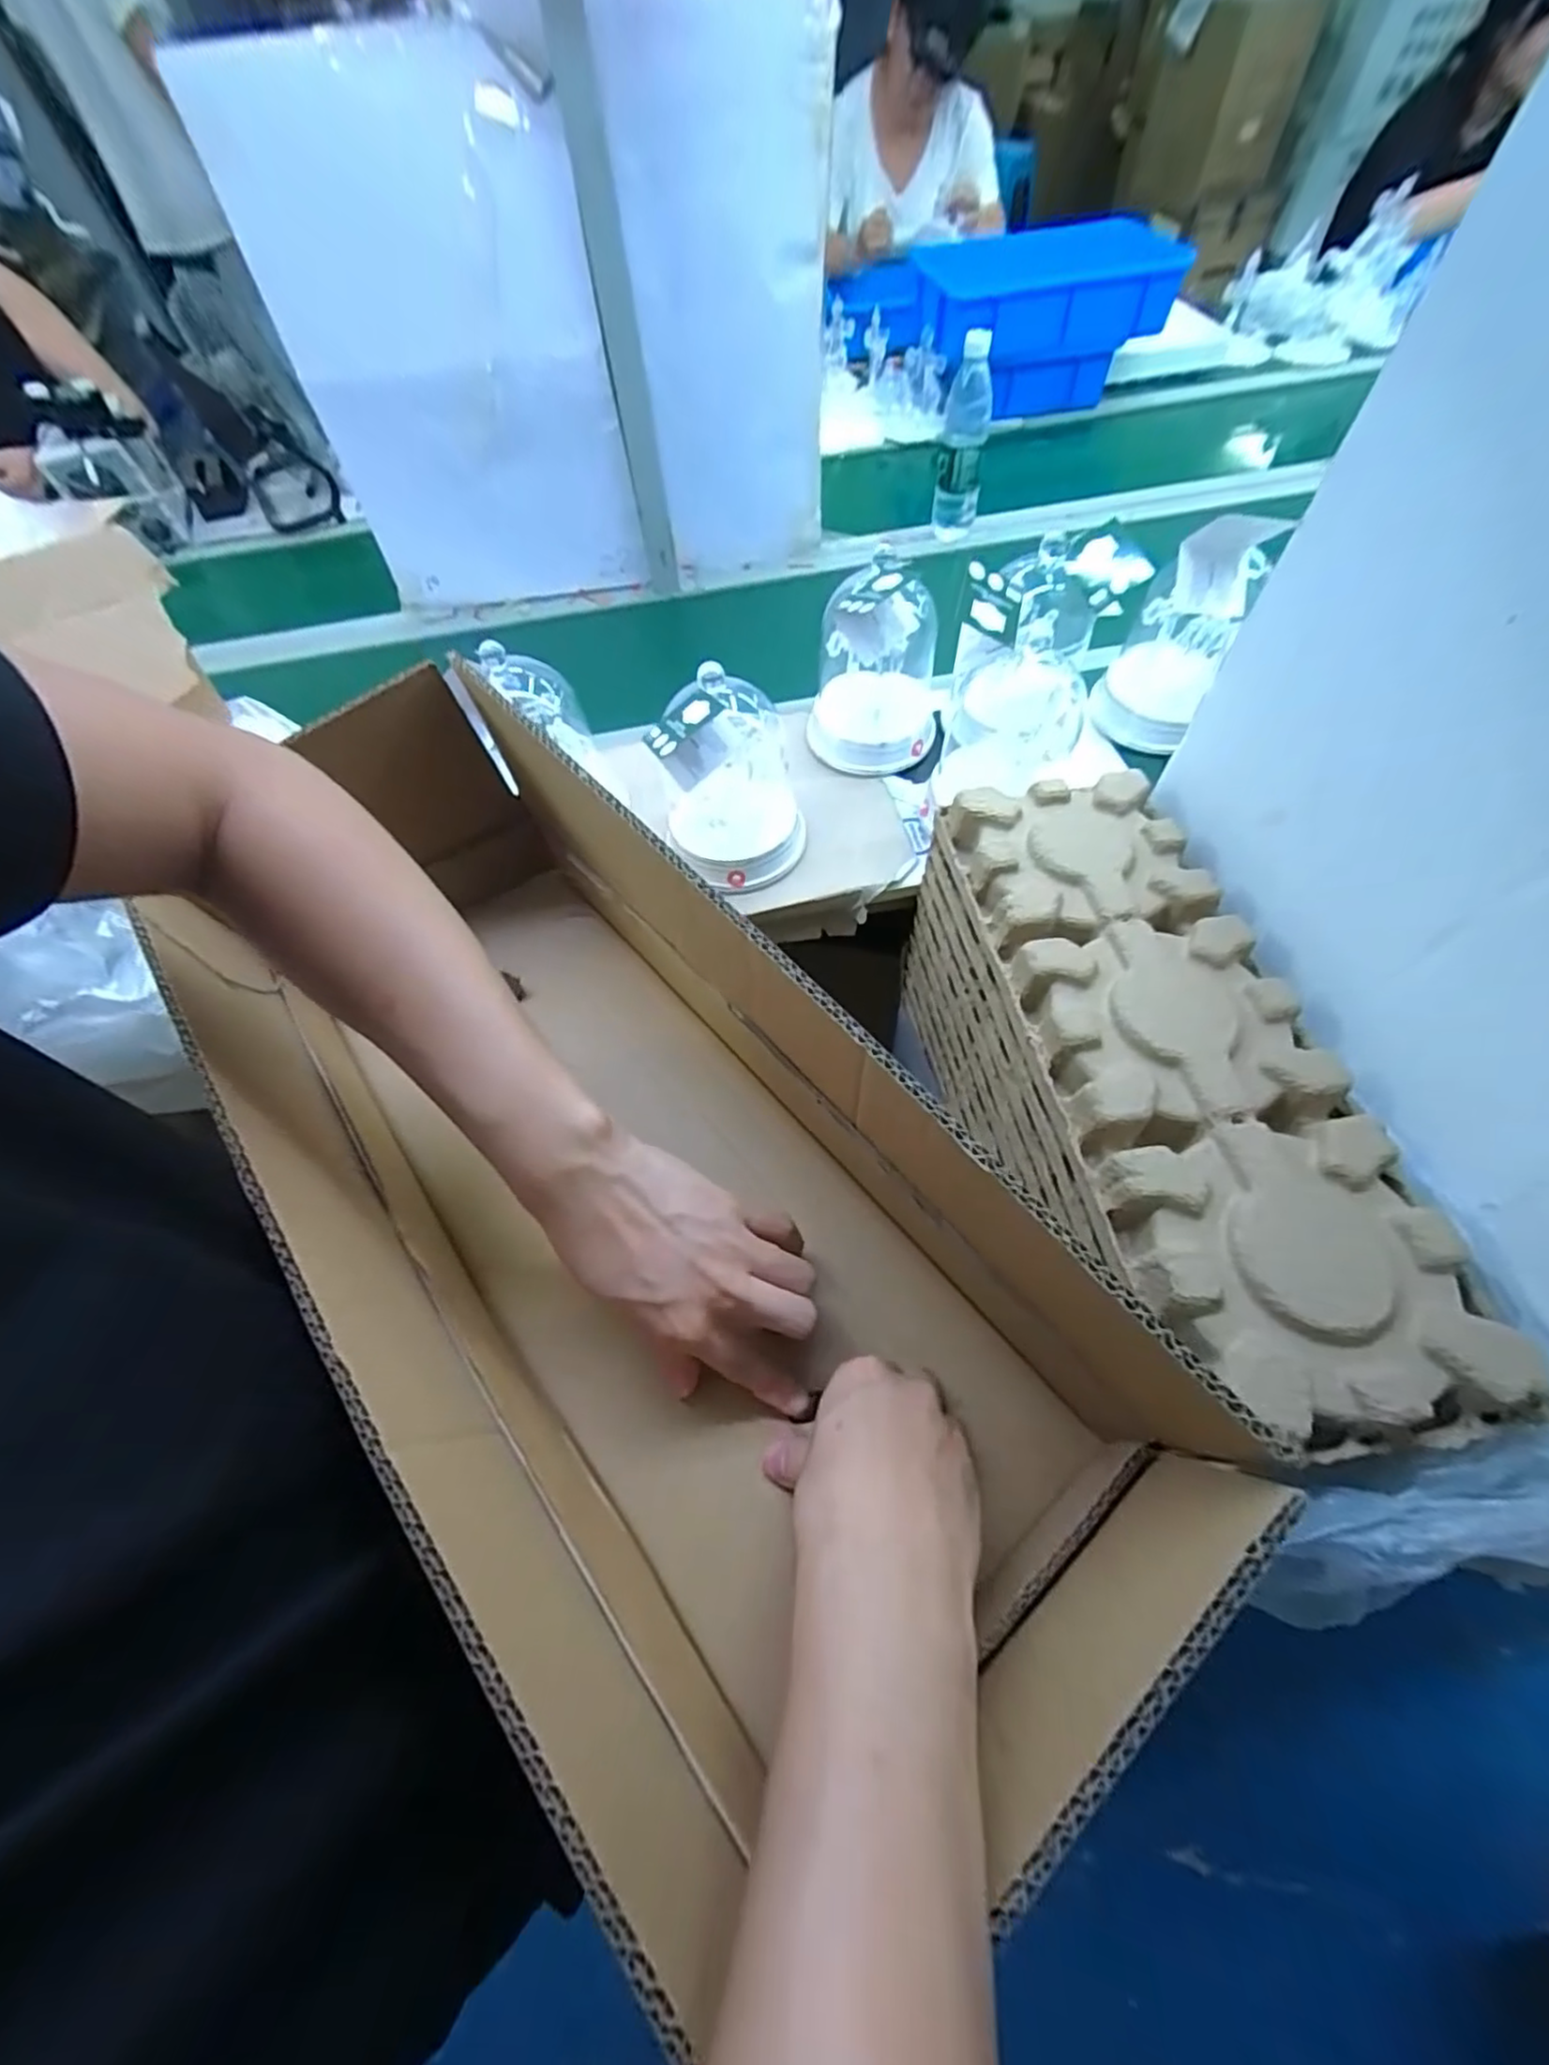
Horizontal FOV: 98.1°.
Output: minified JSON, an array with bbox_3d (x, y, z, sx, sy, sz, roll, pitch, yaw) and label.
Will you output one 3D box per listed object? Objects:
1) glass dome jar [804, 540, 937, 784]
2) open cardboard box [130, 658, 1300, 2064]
[{"bbox_3d":[0.112,-0.409,0.749,0.150,0.196,0.129,6,62,7],"label":"glass dome jar"},{"bbox_3d":[-0.102,0.050,0.352,0.236,0.159,0.562,-40,66,-17],"label":"open cardboard box"}]

